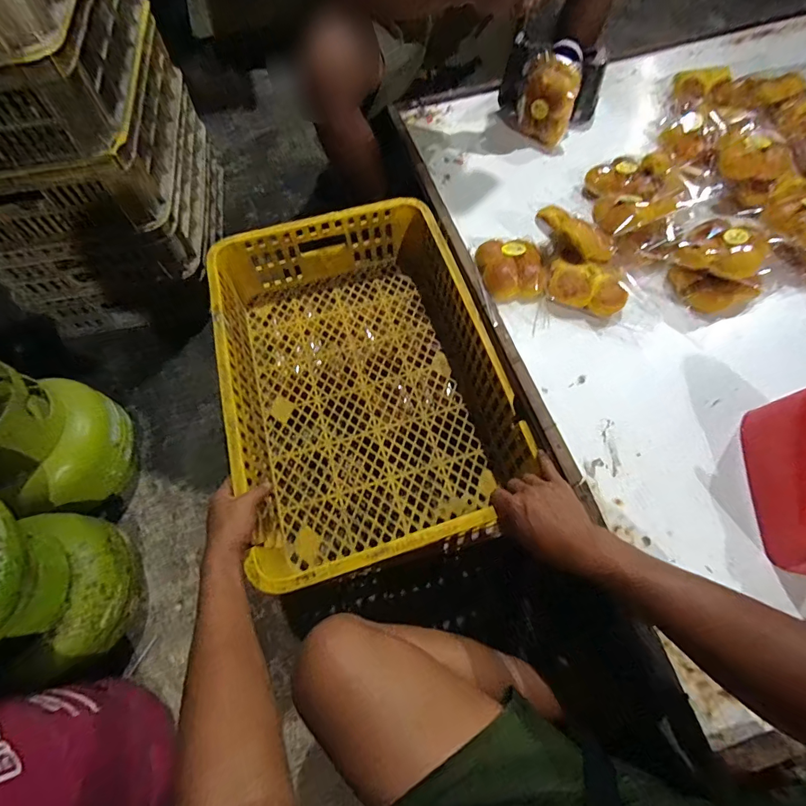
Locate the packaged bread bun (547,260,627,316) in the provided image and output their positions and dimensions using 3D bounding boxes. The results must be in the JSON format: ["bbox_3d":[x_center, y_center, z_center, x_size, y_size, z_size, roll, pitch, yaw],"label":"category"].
[{"bbox_3d":[0.292,-0.184,0.652,0.120,0.041,0.075,17,67,11],"label":"packaged bread bun"}]

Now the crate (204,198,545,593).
[{"bbox_3d":[-0.072,-0.056,0.707,0.411,0.146,0.613,-15,65,-4],"label":"crate"}]

